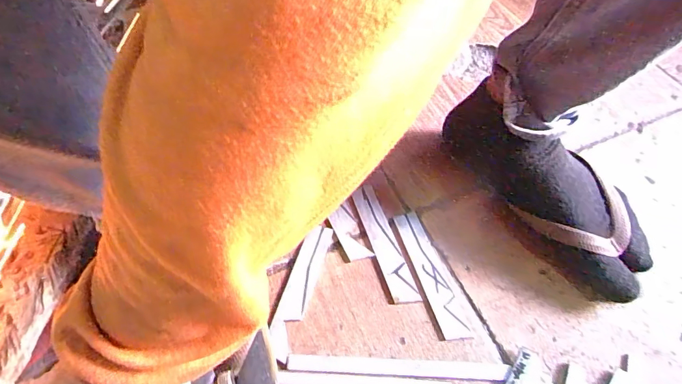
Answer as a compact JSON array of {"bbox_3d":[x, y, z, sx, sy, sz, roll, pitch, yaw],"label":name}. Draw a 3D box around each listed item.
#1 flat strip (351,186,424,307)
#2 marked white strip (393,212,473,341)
[{"bbox_3d":[0.041,0.049,0.427,0.026,0.004,0.131,-16,58,-6],"label":"flat strip"},{"bbox_3d":[0.084,0.075,0.408,0.026,0.005,0.130,-16,56,-5],"label":"marked white strip"}]

